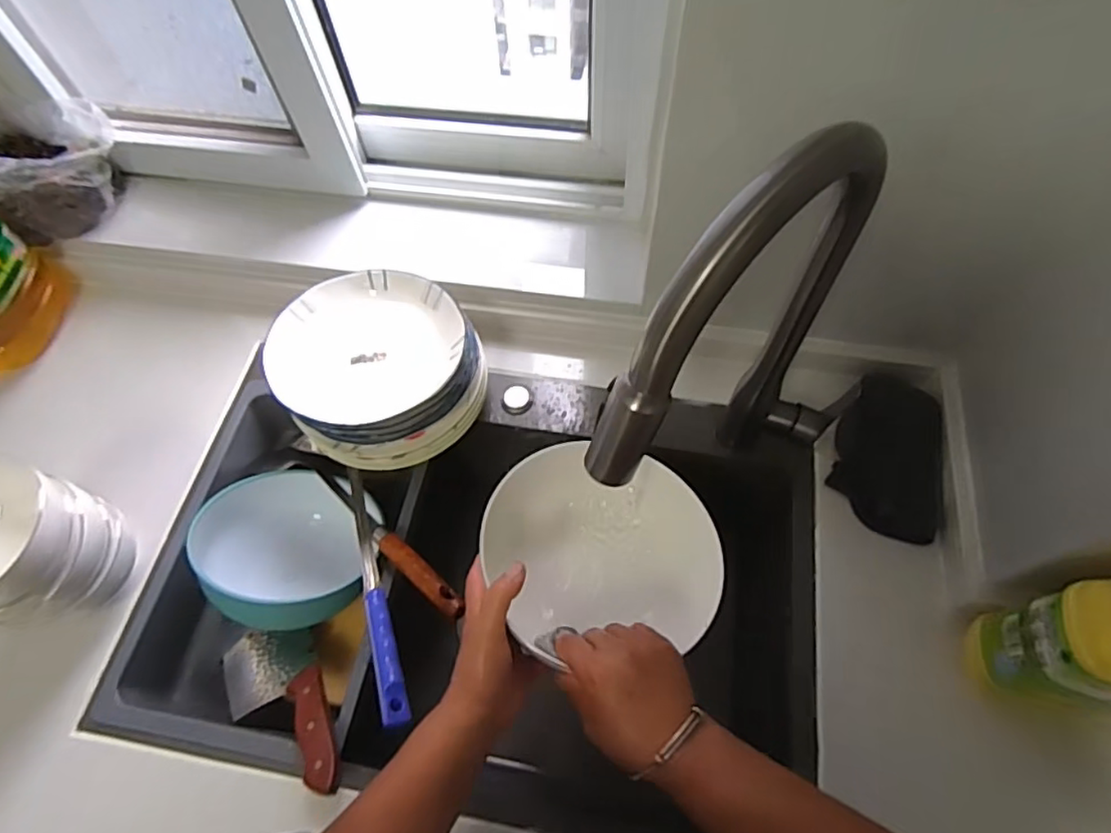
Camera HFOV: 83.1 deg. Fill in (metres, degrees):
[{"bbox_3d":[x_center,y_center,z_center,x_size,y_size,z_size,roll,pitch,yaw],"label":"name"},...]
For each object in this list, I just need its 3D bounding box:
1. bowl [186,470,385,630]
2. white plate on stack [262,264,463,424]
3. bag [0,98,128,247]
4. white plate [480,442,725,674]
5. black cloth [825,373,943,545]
[{"bbox_3d":[-0.272,0.124,0.642,0.183,0.087,0.158,40,70,20],"label":"bowl"},{"bbox_3d":[-0.192,-0.073,0.642,0.187,0.034,0.185,-1,62,2],"label":"white plate on stack"},{"bbox_3d":[-0.611,-0.306,0.765,0.157,0.114,0.102,-32,66,-14],"label":"bag"},{"bbox_3d":[0.037,0.115,0.577,0.197,0.066,0.184,-1,62,2],"label":"white plate"},{"bbox_3d":[0.342,0.040,0.655,0.113,0.040,0.169,10,63,8],"label":"black cloth"}]

